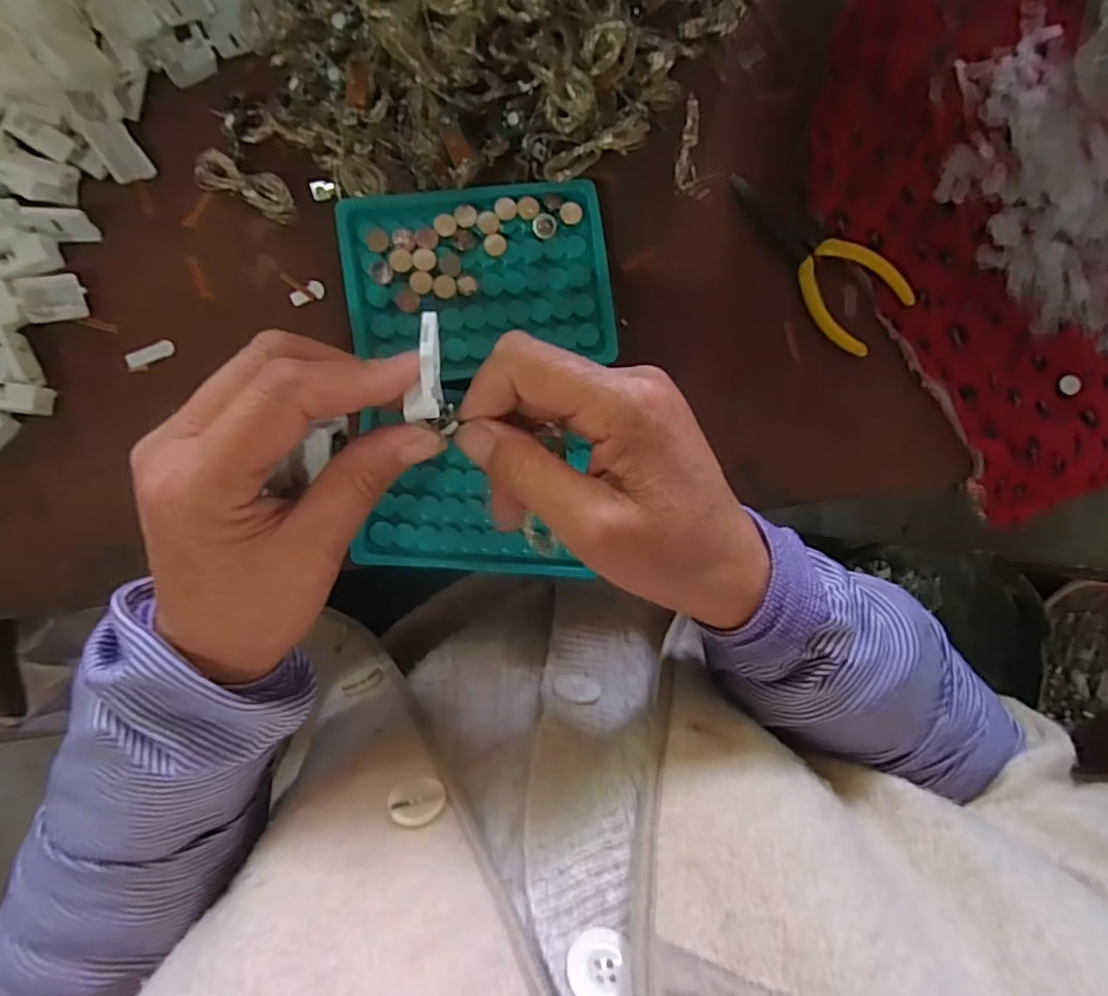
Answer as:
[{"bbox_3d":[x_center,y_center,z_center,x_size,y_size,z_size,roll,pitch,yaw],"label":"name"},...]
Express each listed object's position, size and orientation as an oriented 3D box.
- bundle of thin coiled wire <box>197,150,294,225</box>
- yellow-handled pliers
[{"bbox_3d":[-0.159,-0.161,0.313,0.051,0.011,0.019,22,89,-6],"label":"bundle of thin coiled wire"},{"bbox_3d":[0.150,-0.140,0.344,0.048,0.009,0.119,-43,95,-4],"label":"yellow-handled pliers"}]

